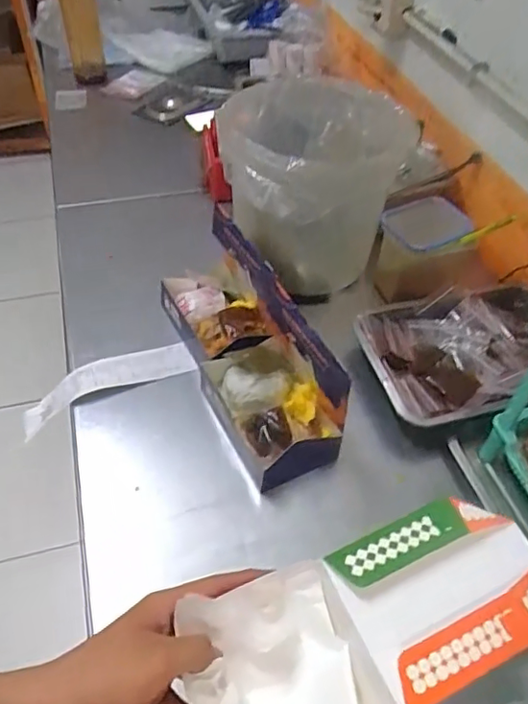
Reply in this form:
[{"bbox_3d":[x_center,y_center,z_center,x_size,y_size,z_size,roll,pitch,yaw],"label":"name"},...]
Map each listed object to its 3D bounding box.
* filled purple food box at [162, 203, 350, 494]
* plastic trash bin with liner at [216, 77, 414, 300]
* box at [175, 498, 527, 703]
[{"bbox_3d":[-0.026,-0.018,0.723,0.125,0.143,0.347,-16,51,-17],"label":"filled purple food box"},{"bbox_3d":[0.056,-0.246,0.864,0.231,0.257,0.276,-3,48,-7],"label":"plastic trash bin with liner"},{"bbox_3d":[0.072,0.187,0.375,0.239,0.057,0.112,-26,53,-4],"label":"box"}]

